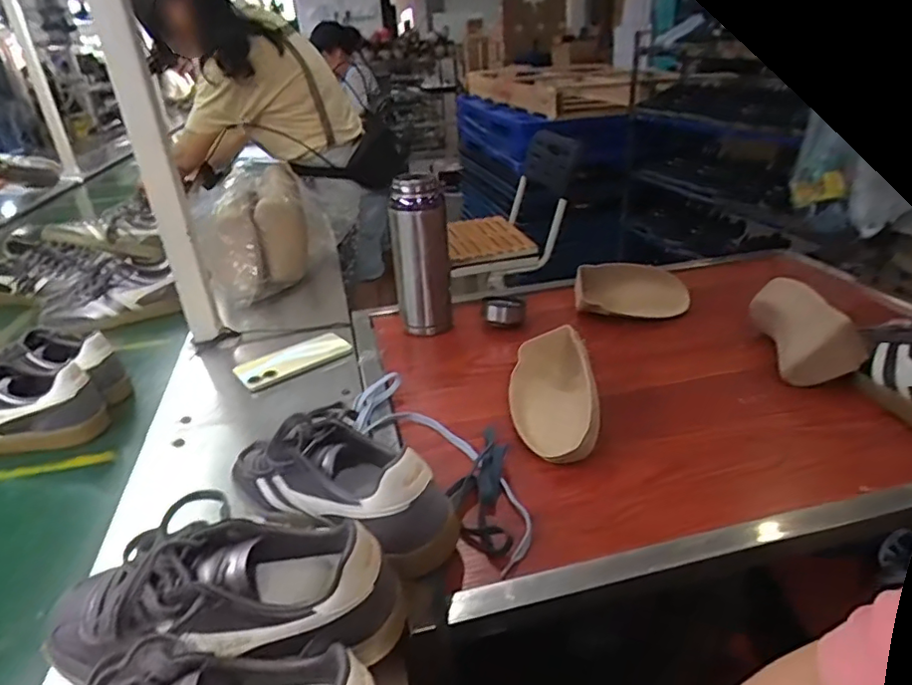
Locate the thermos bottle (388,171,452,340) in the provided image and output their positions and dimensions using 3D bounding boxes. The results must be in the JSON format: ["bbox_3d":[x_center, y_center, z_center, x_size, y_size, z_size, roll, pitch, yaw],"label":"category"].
[{"bbox_3d":[-0.050,-0.127,0.833,0.077,0.220,0.069,-3,28,2],"label":"thermos bottle"}]

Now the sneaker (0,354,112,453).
[{"bbox_3d":[-0.614,0.084,0.765,0.256,0.101,0.106,-7,28,-6],"label":"sneaker"}]

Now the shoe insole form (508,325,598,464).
[{"bbox_3d":[0.105,0.057,0.618,0.090,0.074,0.165,-1,28,5],"label":"shoe insole form"}]

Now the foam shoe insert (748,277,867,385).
[{"bbox_3d":[0.419,-0.018,0.698,0.070,0.087,0.149,0,28,7],"label":"foam shoe insert"}]

